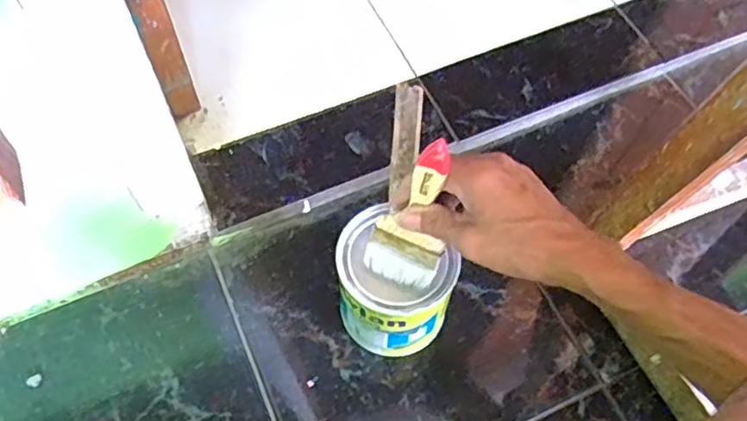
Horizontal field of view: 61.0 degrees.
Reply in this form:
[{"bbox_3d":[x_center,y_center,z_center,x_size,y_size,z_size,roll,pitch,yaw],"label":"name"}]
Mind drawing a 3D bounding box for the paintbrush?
[{"bbox_3d":[0.029,0.010,0.477,0.058,0.180,0.011,25,57,8],"label":"paintbrush"}]

